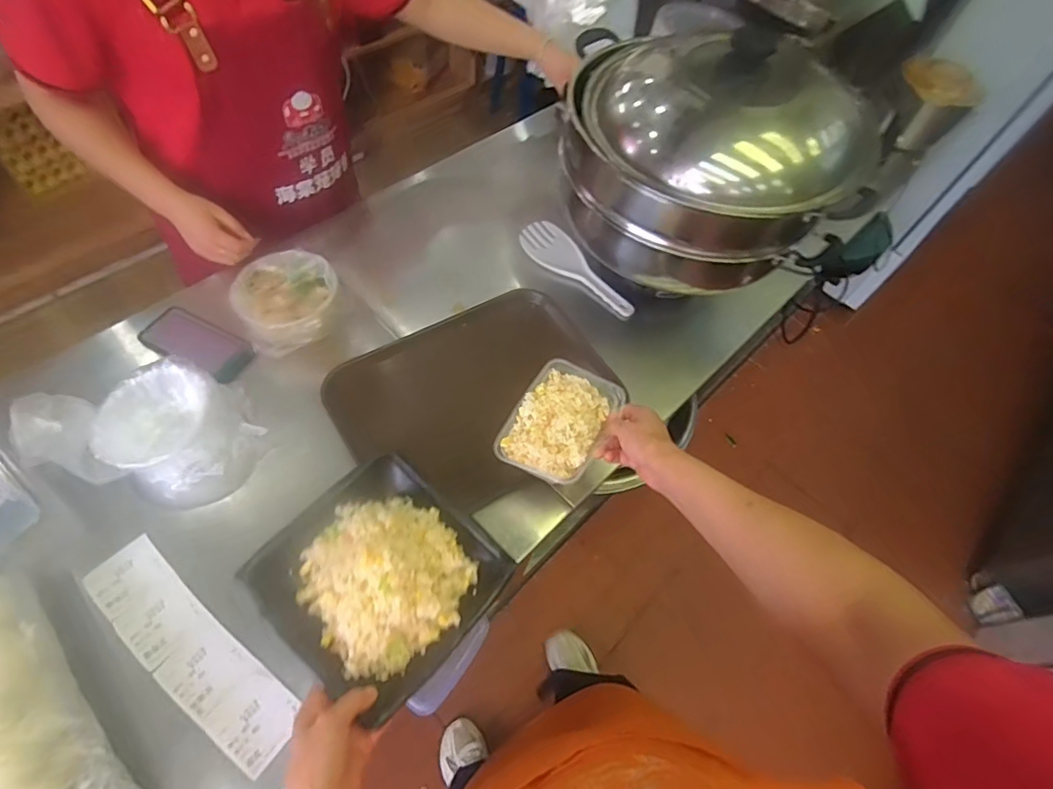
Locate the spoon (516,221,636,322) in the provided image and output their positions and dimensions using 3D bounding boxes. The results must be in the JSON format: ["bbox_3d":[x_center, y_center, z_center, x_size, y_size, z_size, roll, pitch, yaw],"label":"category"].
[{"bbox_3d":[0.095,-0.226,0.968,0.248,0.029,0.067,40,66,17],"label":"spoon"}]

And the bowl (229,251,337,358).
[{"bbox_3d":[-0.358,-0.138,0.815,0.144,0.061,0.156,1,61,-2],"label":"bowl"}]

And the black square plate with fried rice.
[{"bbox_3d":[-0.151,0.185,0.565,0.206,0.059,0.200,38,66,16],"label":"black square plate with fried rice"}]

